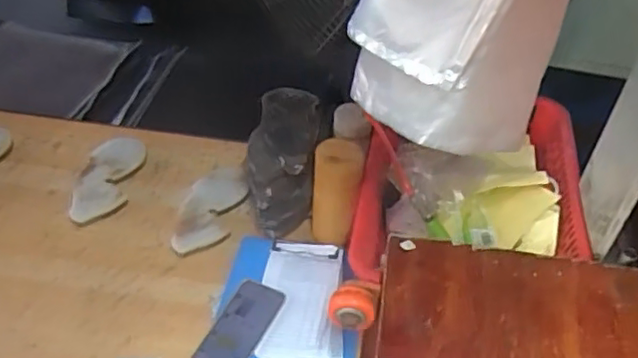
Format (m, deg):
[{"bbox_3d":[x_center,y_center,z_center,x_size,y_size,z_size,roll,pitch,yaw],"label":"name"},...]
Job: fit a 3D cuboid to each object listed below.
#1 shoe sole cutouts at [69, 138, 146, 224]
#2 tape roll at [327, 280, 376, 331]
[{"bbox_3d":[-0.399,-0.003,1.175,0.105,0.026,0.196,2,53,10],"label":"shoe sole cutouts"},{"bbox_3d":[0.040,0.167,0.832,0.061,0.047,0.055,-4,45,-11],"label":"tape roll"}]

